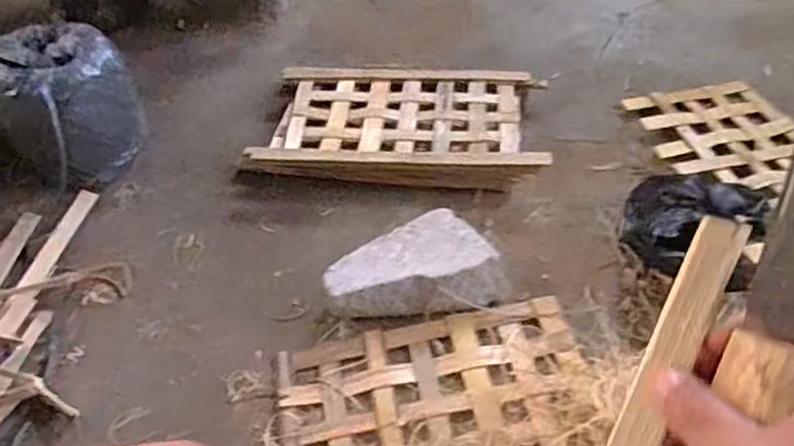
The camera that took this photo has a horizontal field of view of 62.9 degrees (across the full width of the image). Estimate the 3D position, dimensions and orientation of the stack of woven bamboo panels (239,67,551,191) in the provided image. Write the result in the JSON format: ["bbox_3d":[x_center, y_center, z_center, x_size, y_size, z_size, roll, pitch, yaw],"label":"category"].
[{"bbox_3d":[0.007,-0.153,1.036,0.439,0.056,0.256,3,50,7],"label":"stack of woven bamboo panels"}]

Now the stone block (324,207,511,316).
[{"bbox_3d":[0.021,0.052,0.831,0.221,0.058,0.122,-9,50,-3],"label":"stone block"}]

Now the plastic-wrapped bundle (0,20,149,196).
[{"bbox_3d":[-0.486,-0.171,0.977,0.185,0.194,0.174,-33,56,-22],"label":"plastic-wrapped bundle"}]

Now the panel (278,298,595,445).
[{"bbox_3d":[0.043,0.206,0.724,0.346,0.019,0.224,-11,50,-5],"label":"panel"}]

